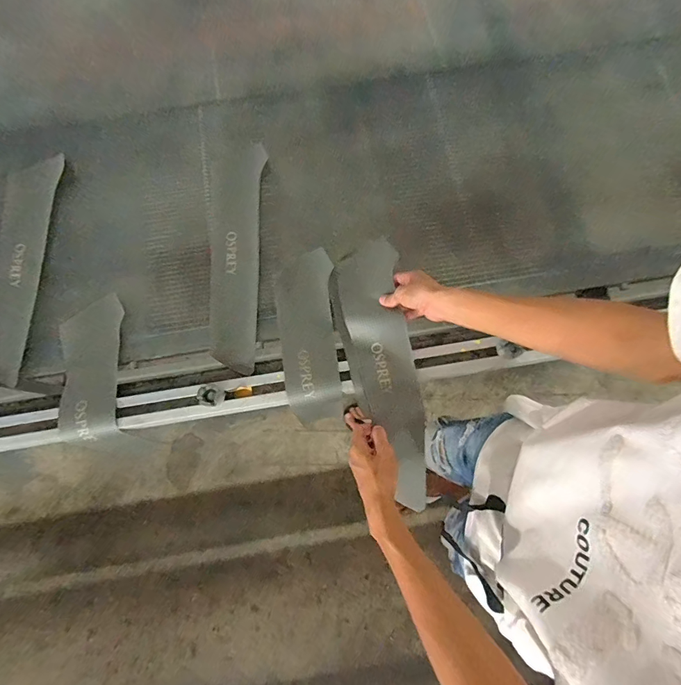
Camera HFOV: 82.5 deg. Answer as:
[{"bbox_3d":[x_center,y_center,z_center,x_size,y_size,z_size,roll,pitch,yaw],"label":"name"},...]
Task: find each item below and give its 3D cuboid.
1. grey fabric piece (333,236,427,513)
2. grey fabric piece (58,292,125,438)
[{"bbox_3d":[0.076,0.037,0.646,0.111,0.019,0.432,-11,76,-3],"label":"grey fabric piece"},{"bbox_3d":[-0.436,0.036,0.672,0.103,0.041,0.245,-11,77,-3],"label":"grey fabric piece"}]

